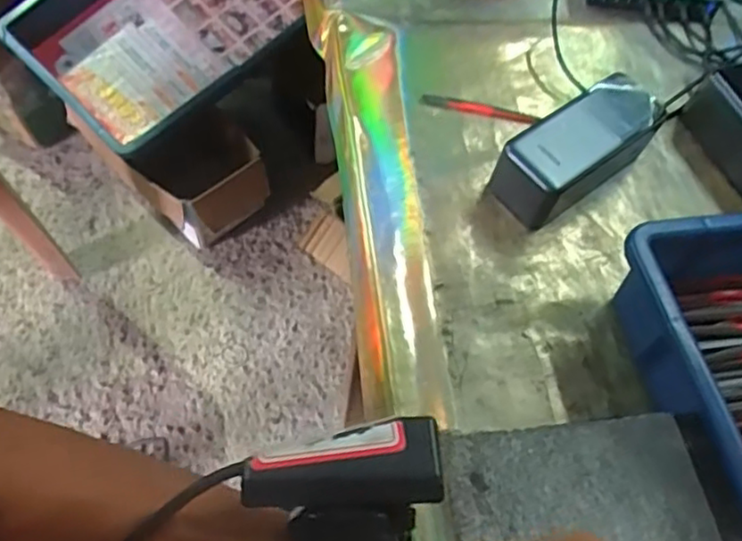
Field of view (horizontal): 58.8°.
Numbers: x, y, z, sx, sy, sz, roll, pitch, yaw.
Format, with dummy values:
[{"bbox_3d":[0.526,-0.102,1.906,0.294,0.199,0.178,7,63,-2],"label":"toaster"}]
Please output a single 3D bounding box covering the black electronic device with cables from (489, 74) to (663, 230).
[{"bbox_3d":[0.152,-0.088,0.485,0.132,0.051,0.054,-32,68,-21],"label":"black electronic device with cables"}]

